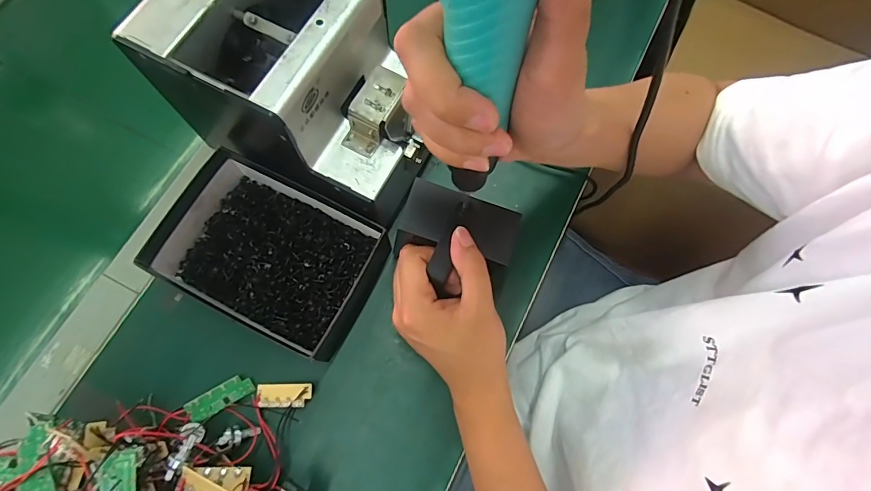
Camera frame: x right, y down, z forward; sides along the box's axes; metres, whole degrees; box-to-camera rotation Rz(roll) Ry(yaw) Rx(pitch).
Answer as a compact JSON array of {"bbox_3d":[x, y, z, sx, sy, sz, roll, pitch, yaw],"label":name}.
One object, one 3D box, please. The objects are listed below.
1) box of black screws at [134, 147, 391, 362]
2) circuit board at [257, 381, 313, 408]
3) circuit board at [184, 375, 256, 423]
[{"bbox_3d":[-0.136,0.004,0.354,0.169,0.046,0.120,26,74,6],"label":"box of black screws"},{"bbox_3d":[-0.119,0.116,0.335,0.046,0.010,0.018,-5,72,14],"label":"circuit board"},{"bbox_3d":[-0.167,0.118,0.333,0.047,0.005,0.019,-26,75,-22],"label":"circuit board"}]

